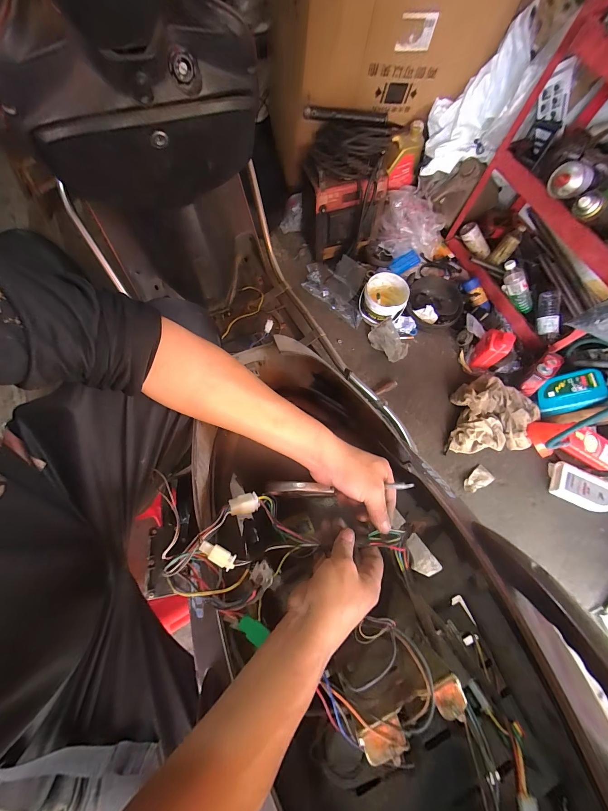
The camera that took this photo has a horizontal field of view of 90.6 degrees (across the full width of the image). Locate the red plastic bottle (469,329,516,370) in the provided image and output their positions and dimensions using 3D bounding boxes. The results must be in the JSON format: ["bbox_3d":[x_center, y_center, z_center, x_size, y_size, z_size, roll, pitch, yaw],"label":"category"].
[{"bbox_3d":[0.698,-0.216,1.109,0.075,0.181,0.089,19,71,4],"label":"red plastic bottle"}]

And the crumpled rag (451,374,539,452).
[{"bbox_3d":[0.687,0.038,1.093,0.265,0.098,0.291,12,70,2],"label":"crumpled rag"}]

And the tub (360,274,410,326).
[{"bbox_3d":[0.311,-0.415,1.195,0.170,0.154,0.171,1,70,-2],"label":"tub"}]

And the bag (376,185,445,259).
[{"bbox_3d":[0.442,-0.755,1.268,0.170,0.179,0.251,-39,76,-14],"label":"bag"}]

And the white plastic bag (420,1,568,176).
[{"bbox_3d":[0.562,-0.983,0.998,0.256,0.337,0.196,23,71,6],"label":"white plastic bag"}]

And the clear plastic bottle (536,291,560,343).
[{"bbox_3d":[0.902,-0.329,1.112,0.054,0.060,0.180,-5,93,-4],"label":"clear plastic bottle"}]

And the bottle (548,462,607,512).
[{"bbox_3d":[0.995,0.297,1.043,0.246,0.057,0.126,26,71,7],"label":"bottle"}]

